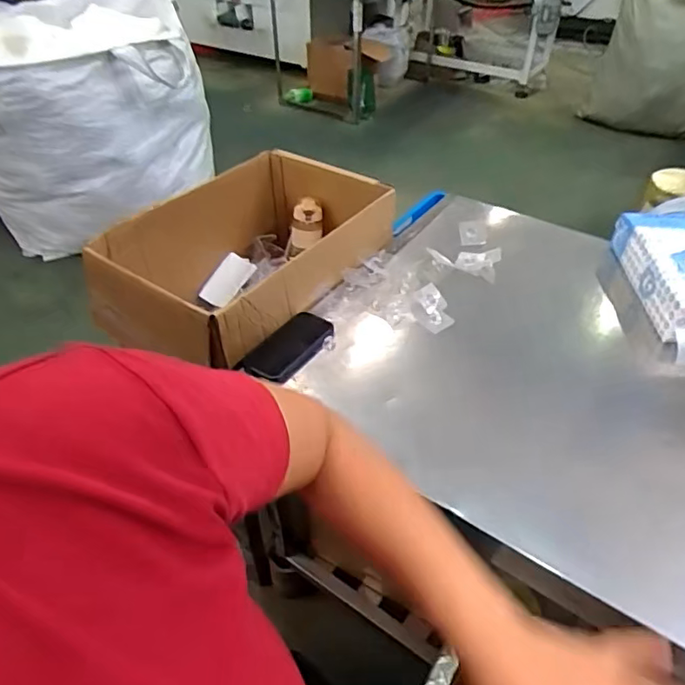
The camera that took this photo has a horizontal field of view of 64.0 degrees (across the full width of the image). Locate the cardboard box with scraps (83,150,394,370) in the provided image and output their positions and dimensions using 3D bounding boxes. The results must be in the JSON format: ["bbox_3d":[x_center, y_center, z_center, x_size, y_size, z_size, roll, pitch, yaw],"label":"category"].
[{"bbox_3d":[-0.192,-0.164,1.179,0.413,0.258,0.545,29,51,27],"label":"cardboard box with scraps"}]

